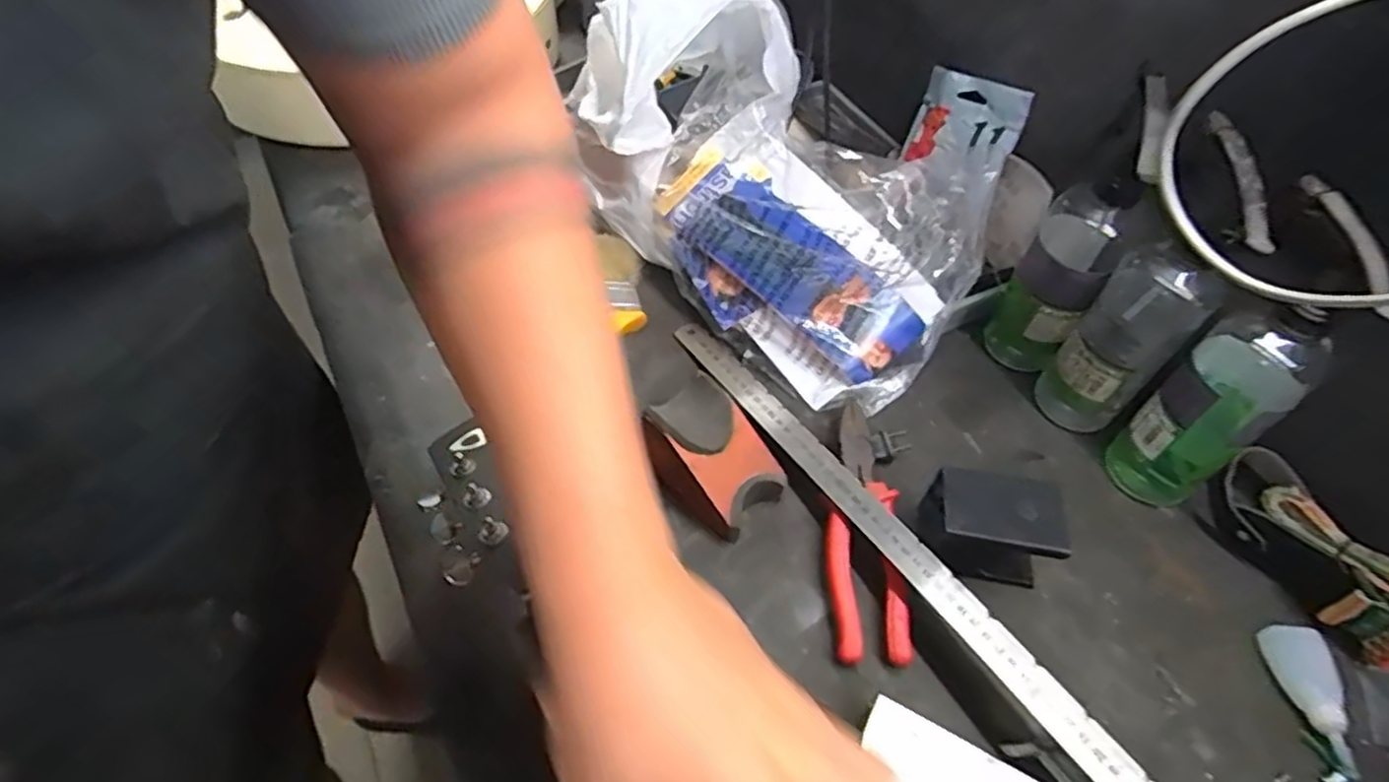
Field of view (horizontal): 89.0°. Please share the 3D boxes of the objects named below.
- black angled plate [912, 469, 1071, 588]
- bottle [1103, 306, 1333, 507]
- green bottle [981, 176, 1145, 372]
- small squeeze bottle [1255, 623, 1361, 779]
[{"bbox_3d":[0.198,0.095,0.486,0.083,0.060,0.059,3,52,-1],"label":"black angled plate"},{"bbox_3d":[0.355,0.013,0.485,0.057,0.189,0.064,-33,61,-26],"label":"bottle"},{"bbox_3d":[0.284,-0.085,0.564,0.058,0.178,0.049,28,55,17],"label":"green bottle"},{"bbox_3d":[0.395,0.193,0.448,0.033,0.019,0.086,-3,52,-6],"label":"small squeeze bottle"}]

